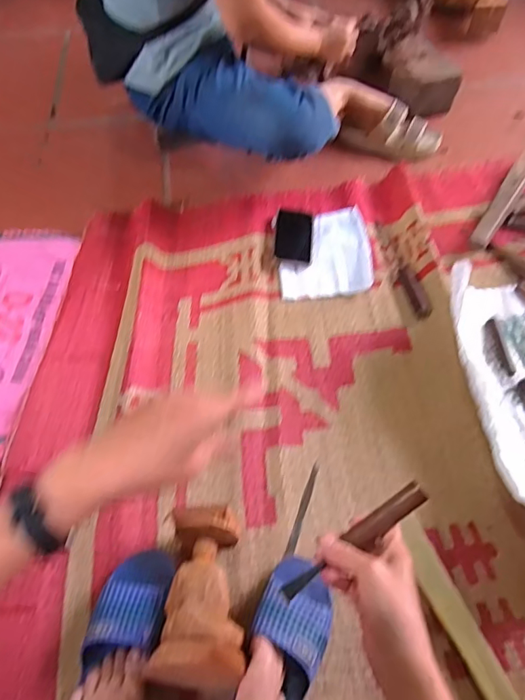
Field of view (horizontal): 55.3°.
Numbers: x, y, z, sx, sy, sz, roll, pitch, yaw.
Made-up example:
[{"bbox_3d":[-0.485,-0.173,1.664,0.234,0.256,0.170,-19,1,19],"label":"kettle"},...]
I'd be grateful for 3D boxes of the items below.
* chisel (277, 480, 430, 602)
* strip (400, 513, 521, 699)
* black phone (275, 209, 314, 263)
[{"bbox_3d":[0.088,0.182,0.476,0.163,0.017,0.024,-35,60,-5],"label":"chisel"},{"bbox_3d":[0.233,0.321,0.589,0.037,0.010,0.253,-23,54,-4],"label":"strip"},{"bbox_3d":[0.063,-0.224,0.974,0.068,0.016,0.129,4,56,5],"label":"black phone"}]

